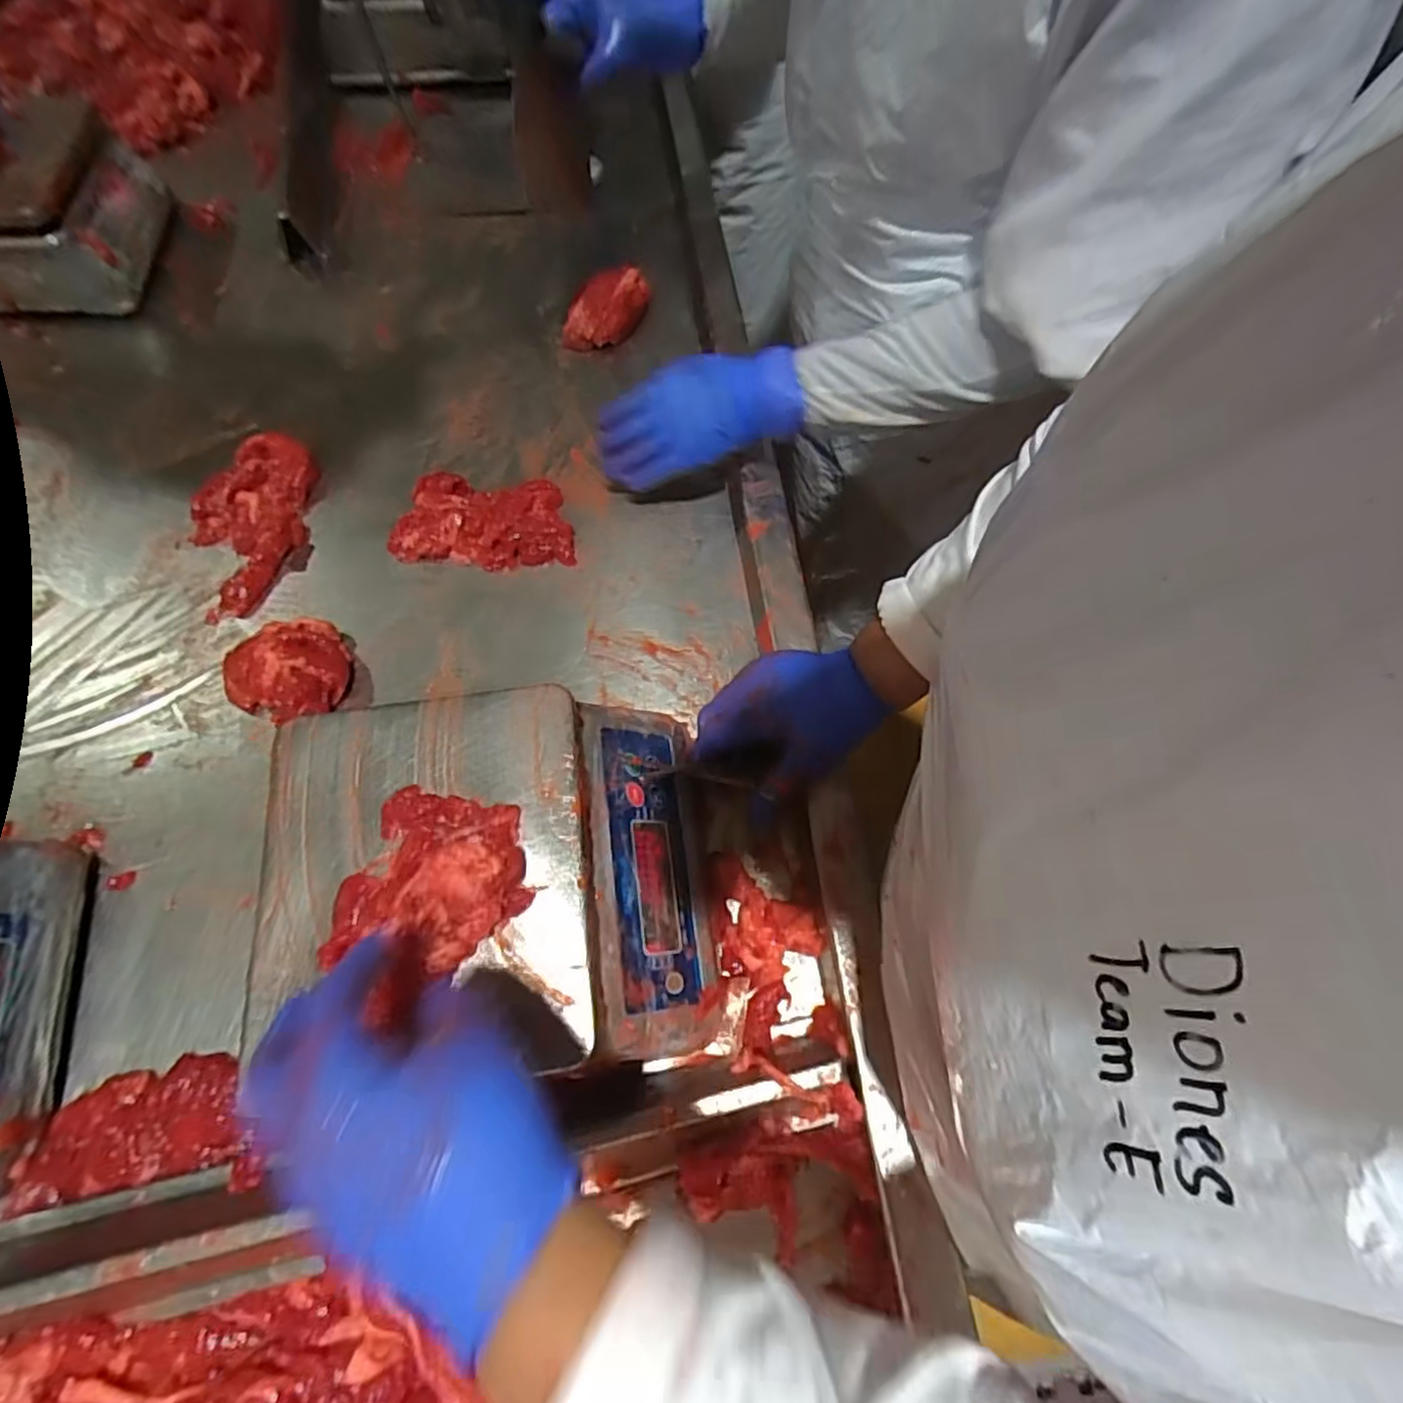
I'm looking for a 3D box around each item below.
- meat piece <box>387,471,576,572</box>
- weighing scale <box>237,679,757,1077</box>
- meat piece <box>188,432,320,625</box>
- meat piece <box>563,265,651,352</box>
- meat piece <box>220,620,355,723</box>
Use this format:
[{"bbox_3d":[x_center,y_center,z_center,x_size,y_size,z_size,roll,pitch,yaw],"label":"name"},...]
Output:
[{"bbox_3d":[-0.194,-0.165,0.617,0.159,0.028,0.088,8,65,2],"label":"meat piece"},{"bbox_3d":[-0.123,0.118,0.439,0.255,0.120,0.220,-7,65,-5],"label":"weighing scale"},{"bbox_3d":[-0.426,-0.167,0.626,0.109,0.029,0.187,-1,65,-2],"label":"meat piece"},{"bbox_3d":[-0.094,-0.403,0.690,0.054,0.041,0.098,36,69,15],"label":"meat piece"},{"bbox_3d":[-0.341,-0.029,0.560,0.094,0.033,0.087,1,65,-1],"label":"meat piece"}]

